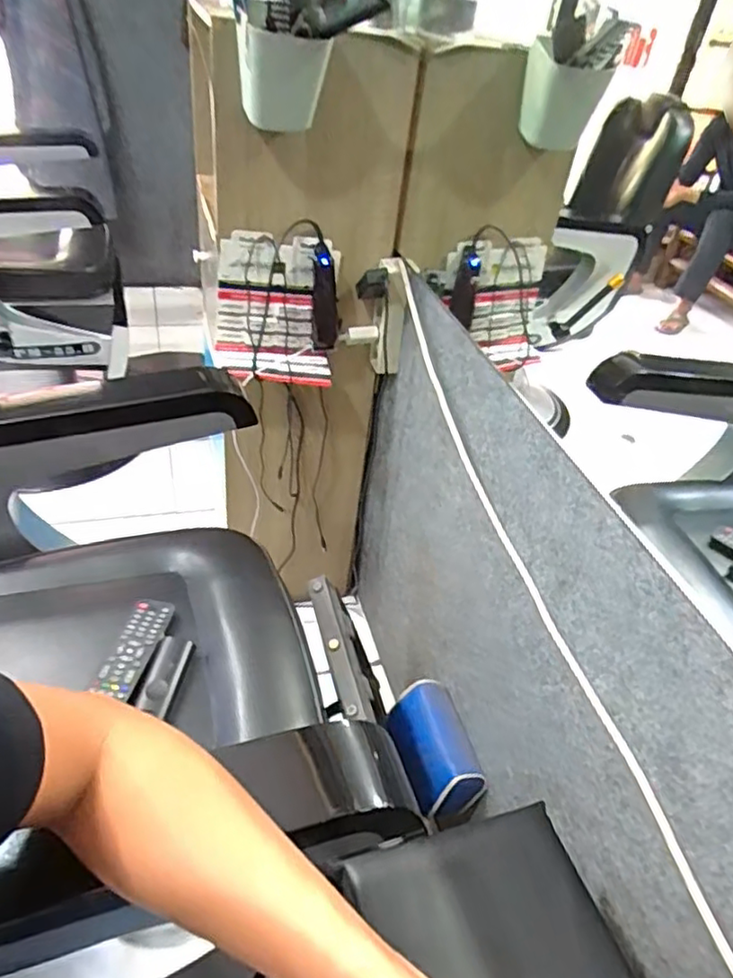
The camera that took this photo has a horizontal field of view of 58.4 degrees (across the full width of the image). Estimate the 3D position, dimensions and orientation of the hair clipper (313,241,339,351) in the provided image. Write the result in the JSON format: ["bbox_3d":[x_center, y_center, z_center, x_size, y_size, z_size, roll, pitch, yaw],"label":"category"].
[{"bbox_3d":[-0.067,-0.313,1.096,0.045,0.166,0.035,-3,41,-12],"label":"hair clipper"}]

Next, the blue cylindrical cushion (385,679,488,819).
[{"bbox_3d":[0.106,0.416,1.052,0.106,0.076,0.206,-10,42,-19],"label":"blue cylindrical cushion"}]

